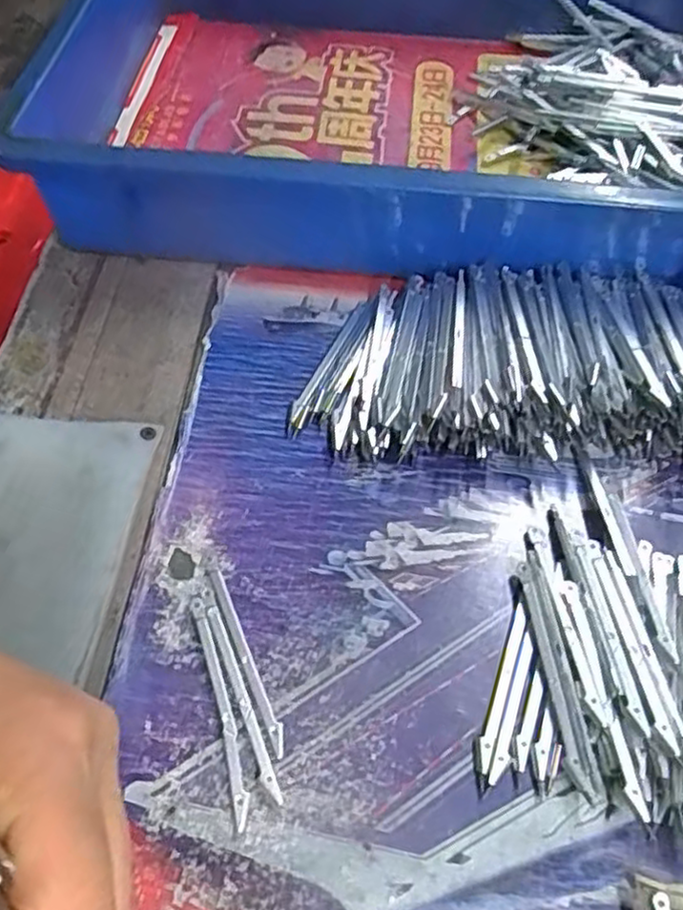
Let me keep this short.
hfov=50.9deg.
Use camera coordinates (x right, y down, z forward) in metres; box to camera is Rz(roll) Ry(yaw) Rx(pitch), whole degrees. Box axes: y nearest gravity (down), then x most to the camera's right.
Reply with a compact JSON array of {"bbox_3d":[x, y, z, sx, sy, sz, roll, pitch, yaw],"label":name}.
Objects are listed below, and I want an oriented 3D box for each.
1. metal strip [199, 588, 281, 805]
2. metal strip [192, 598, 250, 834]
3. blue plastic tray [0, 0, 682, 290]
[{"bbox_3d":[-0.041,0.093,0.288,0.006,0.004,0.089,-18,59,-12],"label":"metal strip"},{"bbox_3d":[-0.048,0.099,0.284,0.007,0.004,0.089,-14,58,-10],"label":"metal strip"},{"bbox_3d":[0.061,-0.259,0.478,0.445,0.082,0.369,7,57,4],"label":"blue plastic tray"}]

